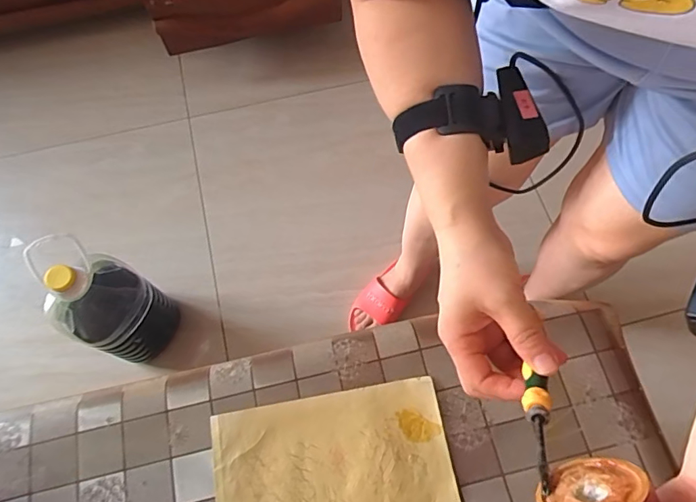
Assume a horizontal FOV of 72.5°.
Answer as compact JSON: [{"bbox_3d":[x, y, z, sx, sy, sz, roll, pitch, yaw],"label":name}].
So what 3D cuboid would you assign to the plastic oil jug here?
[{"bbox_3d":[-0.439,0.098,0.865,0.129,0.322,0.143,28,71,12],"label":"plastic oil jug"}]

